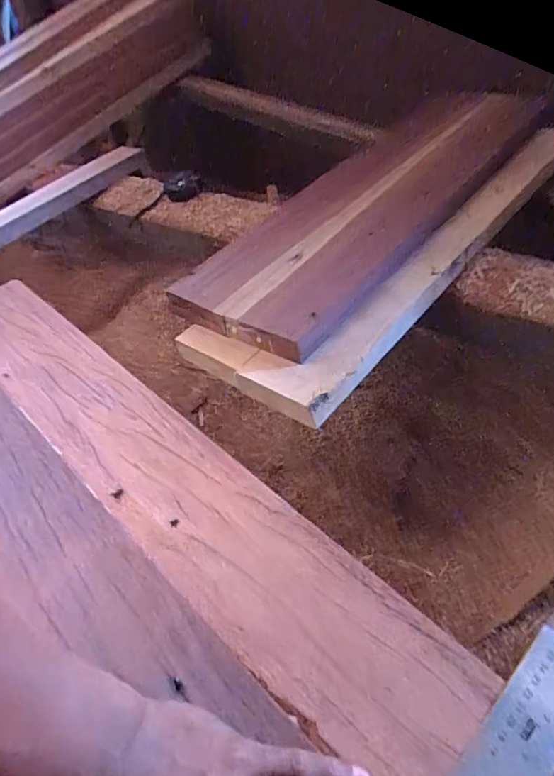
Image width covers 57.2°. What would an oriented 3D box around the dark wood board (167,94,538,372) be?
[{"bbox_3d":[0.155,-0.296,0.771,0.235,0.035,0.707,28,57,31],"label":"dark wood board"}]

